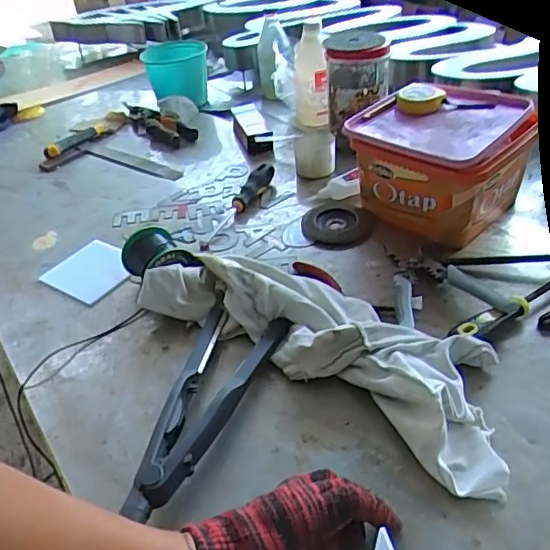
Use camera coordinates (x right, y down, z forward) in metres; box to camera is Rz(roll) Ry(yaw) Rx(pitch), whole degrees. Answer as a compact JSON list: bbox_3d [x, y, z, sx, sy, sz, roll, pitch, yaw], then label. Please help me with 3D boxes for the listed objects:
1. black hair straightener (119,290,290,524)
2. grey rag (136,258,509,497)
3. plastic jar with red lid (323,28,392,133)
[{"bbox_3d":[-0.073,0.119,0.551,0.098,0.043,0.272,9,39,17],"label":"black hair straightener"},{"bbox_3d":[0.054,0.064,0.596,0.418,0.054,0.152,24,45,32],"label":"grey rag"},{"bbox_3d":[0.148,-0.337,0.989,0.105,0.143,0.109,-3,37,2],"label":"plastic jar with red lid"}]

